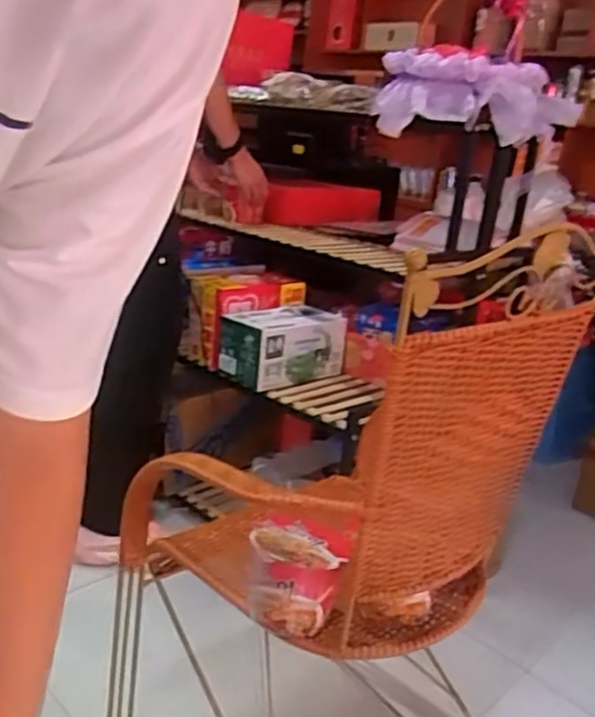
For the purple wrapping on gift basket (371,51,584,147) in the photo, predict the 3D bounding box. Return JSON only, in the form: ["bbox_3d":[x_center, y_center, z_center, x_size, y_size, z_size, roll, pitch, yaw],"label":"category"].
[{"bbox_3d":[0.346,-0.526,1.395,0.363,0.155,0.213,8,18,4],"label":"purple wrapping on gift basket"}]

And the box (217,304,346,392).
[{"bbox_3d":[-0.032,-0.033,1.683,0.316,0.151,0.168,-8,23,-38],"label":"box"}]

